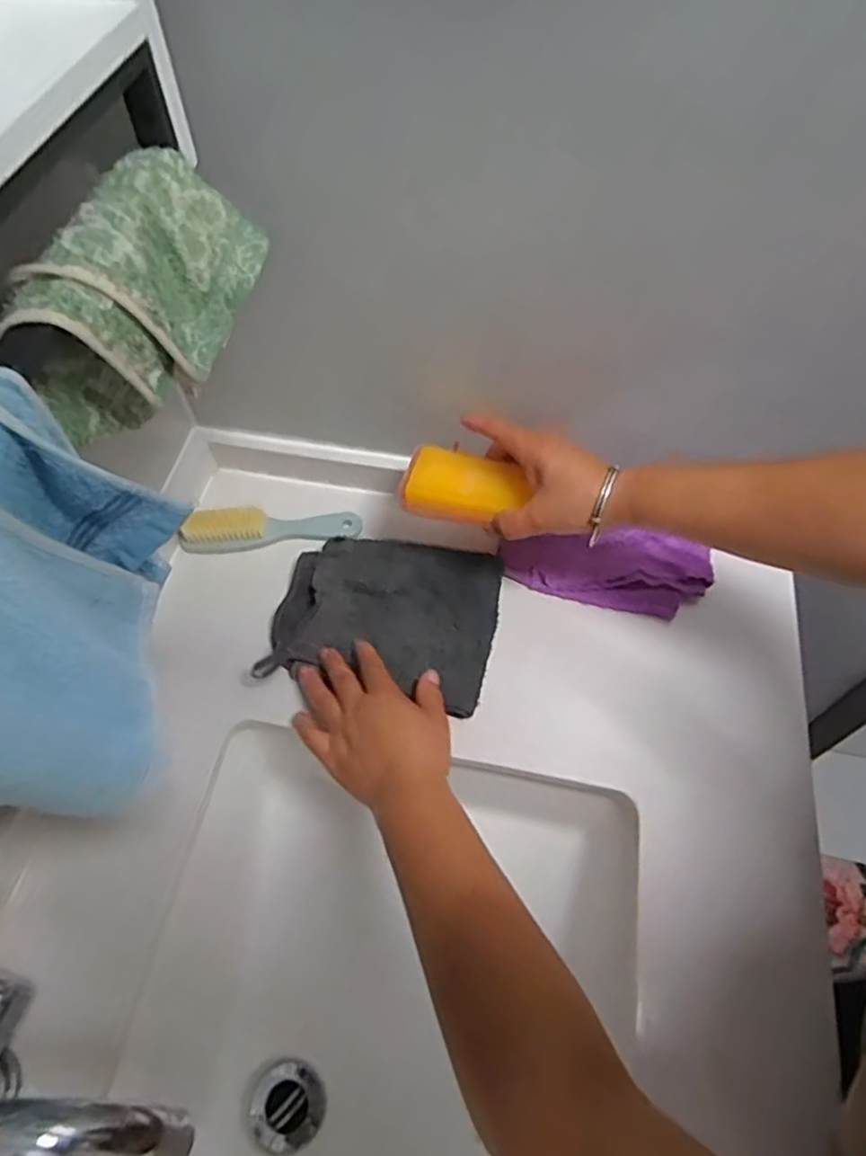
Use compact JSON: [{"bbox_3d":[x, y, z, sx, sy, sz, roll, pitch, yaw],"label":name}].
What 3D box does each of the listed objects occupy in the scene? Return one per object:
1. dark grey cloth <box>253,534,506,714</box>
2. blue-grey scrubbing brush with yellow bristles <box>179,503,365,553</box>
[{"bbox_3d":[-0.040,0.029,0.614,0.188,0.022,0.156,12,58,7],"label":"dark grey cloth"},{"bbox_3d":[-0.154,-0.050,0.652,0.166,0.031,0.031,-7,57,-5],"label":"blue-grey scrubbing brush with yellow bristles"}]

